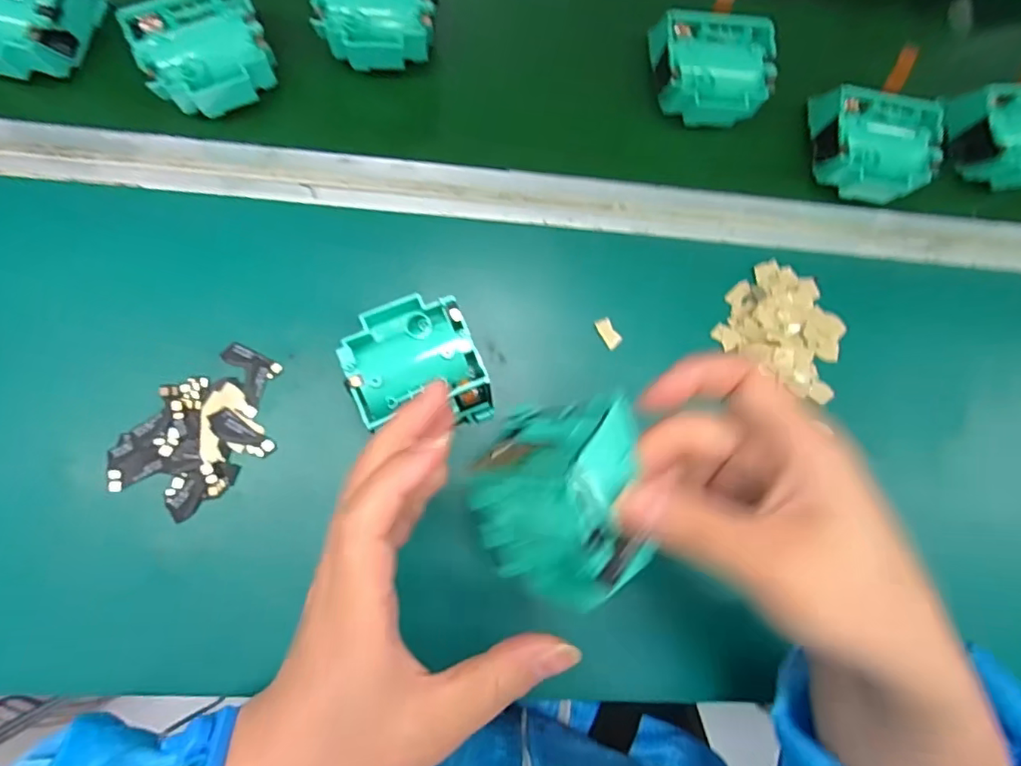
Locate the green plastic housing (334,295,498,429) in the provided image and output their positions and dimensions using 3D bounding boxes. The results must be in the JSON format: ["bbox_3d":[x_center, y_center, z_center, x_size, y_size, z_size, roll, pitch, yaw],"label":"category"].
[{"bbox_3d":[-0.056,-0.007,0.323,0.074,0.031,0.079,-21,90,-9],"label":"green plastic housing"}]

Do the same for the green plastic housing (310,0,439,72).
[{"bbox_3d":[-0.087,-0.240,0.352,0.074,0.025,0.064,1,87,-8],"label":"green plastic housing"}]

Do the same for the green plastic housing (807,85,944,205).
[{"bbox_3d":[0.249,-0.163,0.380,0.071,0.042,0.073,8,86,-8],"label":"green plastic housing"}]

